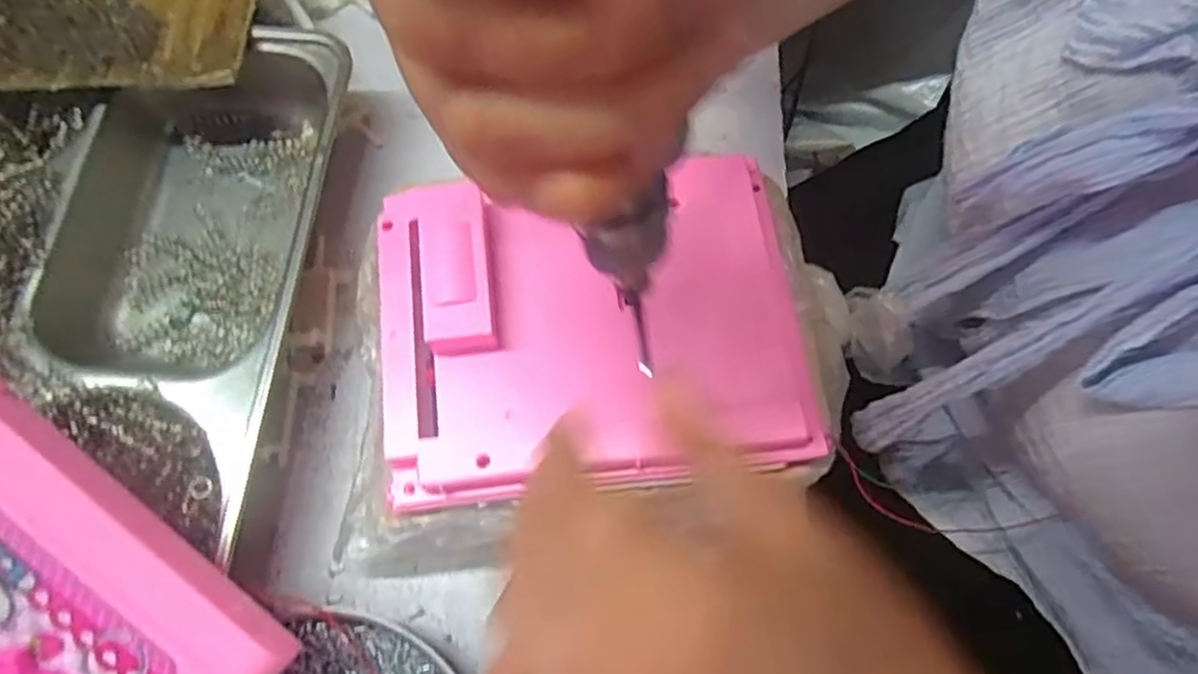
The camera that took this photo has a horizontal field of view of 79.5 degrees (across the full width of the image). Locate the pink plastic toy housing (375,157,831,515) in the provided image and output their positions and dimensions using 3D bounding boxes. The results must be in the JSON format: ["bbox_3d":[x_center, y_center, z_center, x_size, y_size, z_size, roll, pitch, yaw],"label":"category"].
[{"bbox_3d":[-0.003,-0.007,0.273,0.155,0.015,0.118,-7,73,-4],"label":"pink plastic toy housing"}]

